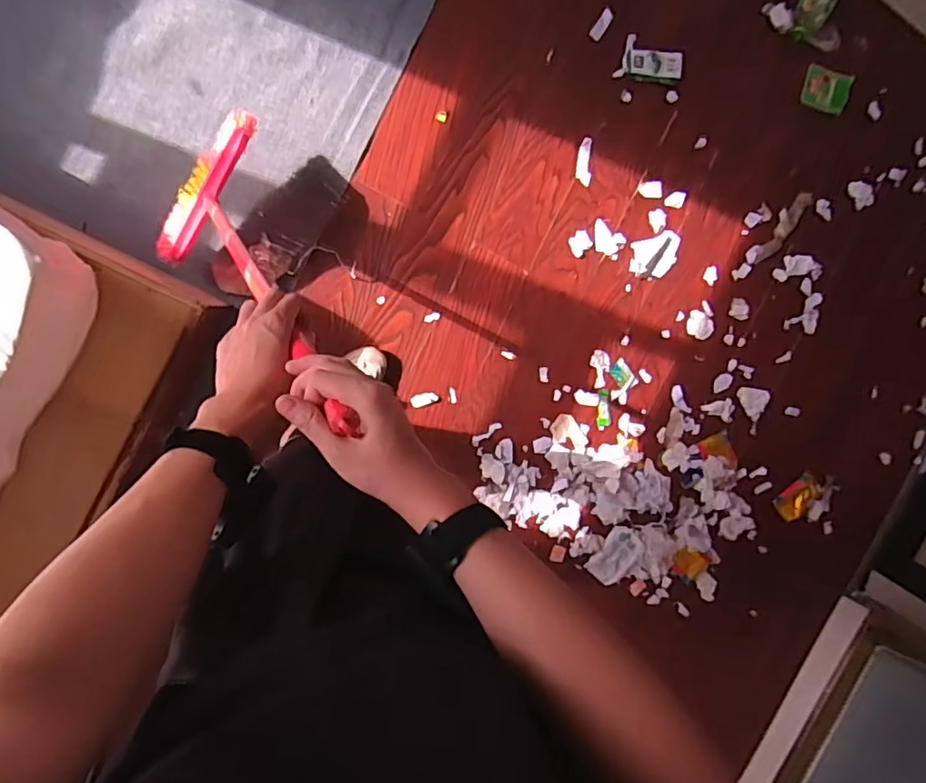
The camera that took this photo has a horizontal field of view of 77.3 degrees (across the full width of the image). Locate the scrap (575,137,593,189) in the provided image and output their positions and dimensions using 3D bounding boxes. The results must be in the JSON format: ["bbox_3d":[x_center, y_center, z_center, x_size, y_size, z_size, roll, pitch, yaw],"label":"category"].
[{"bbox_3d":[0.287,-0.539,1.360,0.038,0.008,0.107,5,97,-11],"label":"scrap"}]

